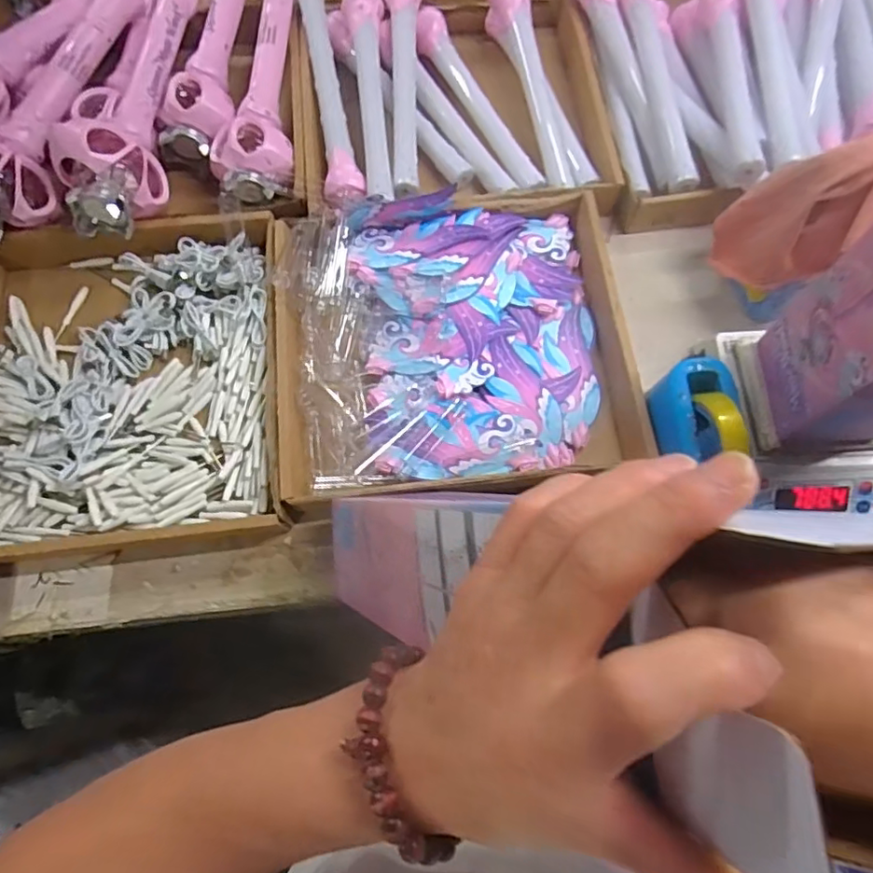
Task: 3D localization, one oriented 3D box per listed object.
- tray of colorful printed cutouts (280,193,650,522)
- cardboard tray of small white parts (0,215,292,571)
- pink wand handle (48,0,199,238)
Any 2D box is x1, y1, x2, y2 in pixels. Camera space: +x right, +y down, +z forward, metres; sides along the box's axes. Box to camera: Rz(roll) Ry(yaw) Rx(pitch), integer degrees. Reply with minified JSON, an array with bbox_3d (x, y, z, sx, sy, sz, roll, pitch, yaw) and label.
[{"bbox_3d":[0.018,-0.106,0.642,0.382,0.066,0.346,-6,68,-1],"label":"tray of colorful printed cutouts"},{"bbox_3d":[-0.336,-0.058,0.633,0.343,0.063,0.368,-6,68,-1],"label":"cardboard tray of small white parts"},{"bbox_3d":[-0.363,-0.413,0.674,0.102,0.070,0.379,0,68,1],"label":"pink wand handle"}]

